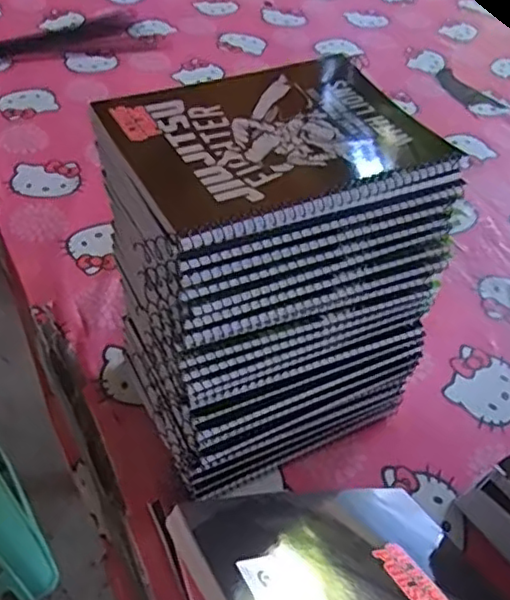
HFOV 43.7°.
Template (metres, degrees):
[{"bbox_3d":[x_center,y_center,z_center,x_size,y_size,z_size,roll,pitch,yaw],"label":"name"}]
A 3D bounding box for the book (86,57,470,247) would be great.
[{"bbox_3d":[0.015,-0.107,0.407,0.194,0.009,0.147,-19,52,-22],"label":"book"}]

